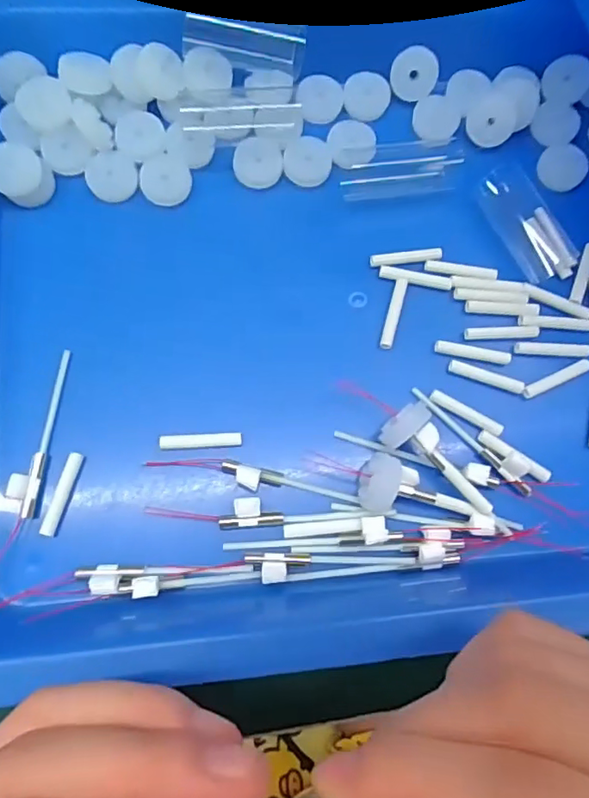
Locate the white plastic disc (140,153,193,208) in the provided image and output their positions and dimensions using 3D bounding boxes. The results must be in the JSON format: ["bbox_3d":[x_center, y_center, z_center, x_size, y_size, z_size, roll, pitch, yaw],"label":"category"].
[{"bbox_3d":[-0.054,-0.093,0.233,0.020,0.004,0.021,0,81,-1],"label":"white plastic disc"}]

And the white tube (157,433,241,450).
[{"bbox_3d":[-0.035,0.016,0.209,0.030,0.007,0.006,-2,76,-5],"label":"white tube"}]

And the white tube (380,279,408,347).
[{"bbox_3d":[0.040,-0.035,0.225,0.005,0.004,0.031,17,75,-1],"label":"white tube"}]

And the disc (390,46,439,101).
[{"bbox_3d":[0.054,-0.146,0.248,0.020,0.004,0.021,1,112,3],"label":"disc"}]

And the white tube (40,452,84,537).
[{"bbox_3d":[-0.084,0.034,0.199,0.005,0.005,0.030,15,75,-1],"label":"white tube"}]

